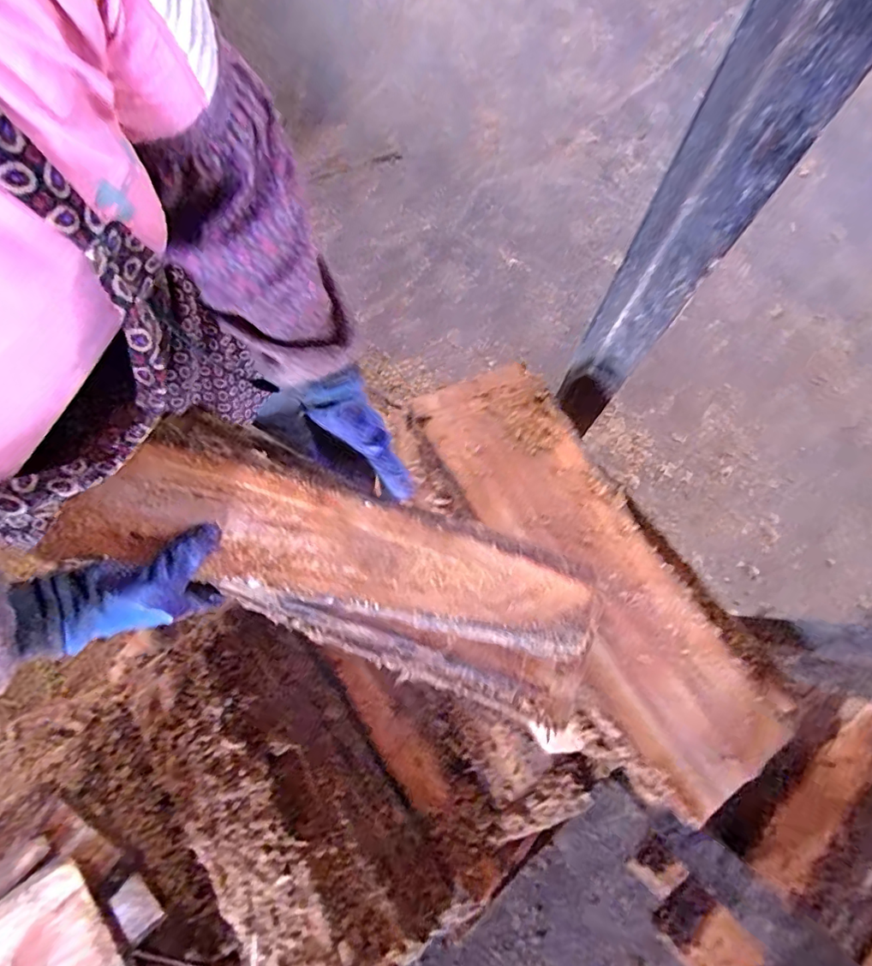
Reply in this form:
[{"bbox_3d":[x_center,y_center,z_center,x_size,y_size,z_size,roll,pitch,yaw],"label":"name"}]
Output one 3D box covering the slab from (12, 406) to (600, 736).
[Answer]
[{"bbox_3d":[-0.085,0.083,0.486,0.492,0.065,0.186,24,79,-5],"label":"slab"}]

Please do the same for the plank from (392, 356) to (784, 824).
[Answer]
[{"bbox_3d":[0.160,0.097,0.577,0.202,0.054,0.521,-35,79,-6],"label":"plank"}]

